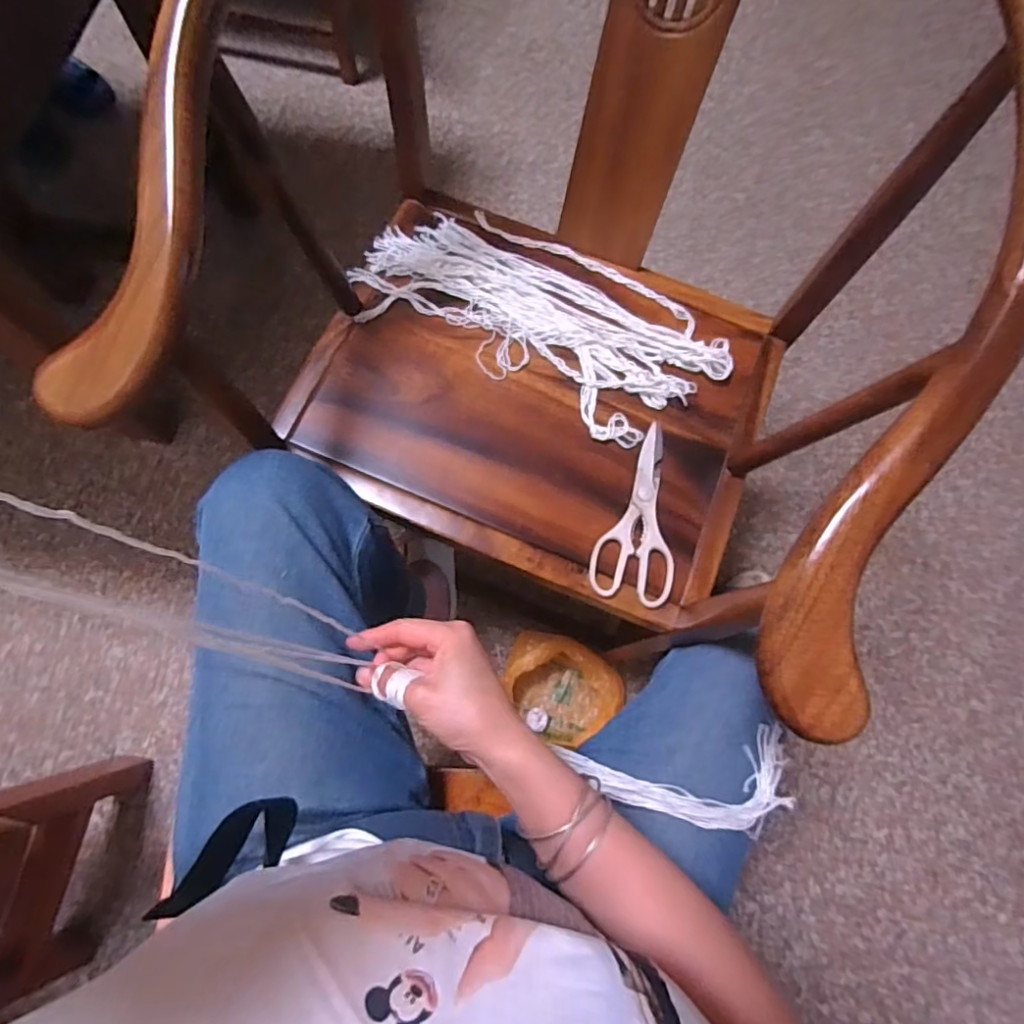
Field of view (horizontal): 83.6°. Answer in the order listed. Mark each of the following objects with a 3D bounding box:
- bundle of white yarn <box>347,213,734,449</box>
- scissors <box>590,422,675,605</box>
[{"bbox_3d":[0.030,-0.231,0.669,0.424,0.021,0.199,27,76,8],"label":"bundle of white yarn"},{"bbox_3d":[0.138,0.000,0.607,0.082,0.007,0.192,14,72,1],"label":"scissors"}]

